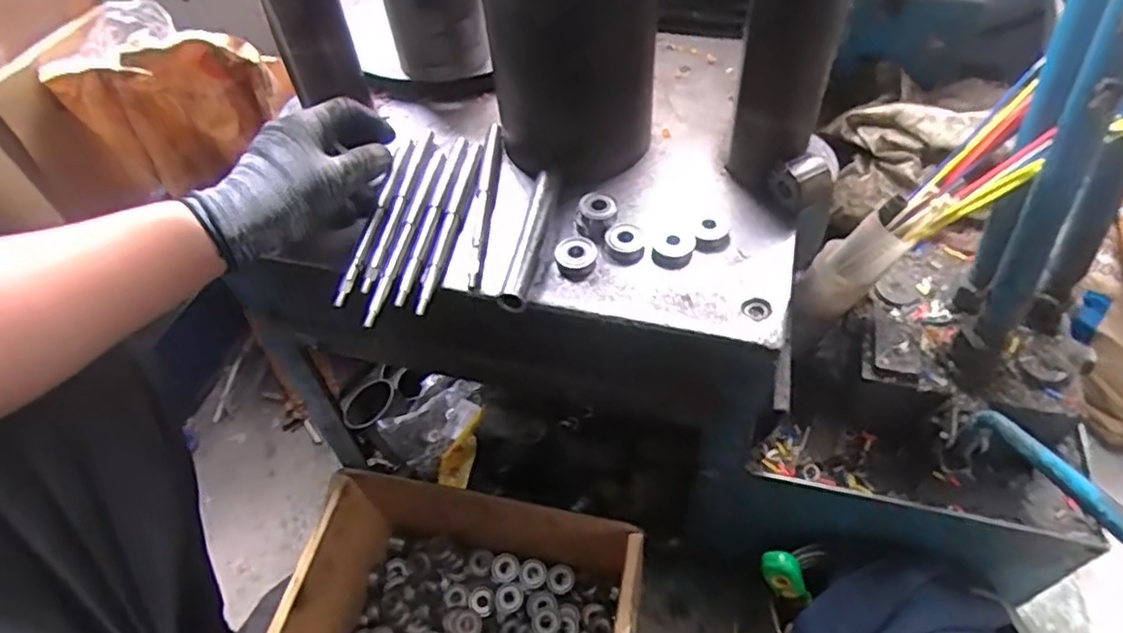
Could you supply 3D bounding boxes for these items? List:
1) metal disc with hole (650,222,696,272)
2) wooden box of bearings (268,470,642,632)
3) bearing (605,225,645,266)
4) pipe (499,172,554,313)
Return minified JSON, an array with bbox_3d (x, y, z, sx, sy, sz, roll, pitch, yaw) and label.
[{"bbox_3d":[0.084,-0.052,0.511,0.032,0.014,0.036,12,53,14],"label":"metal disc with hole"},{"bbox_3d":[-0.086,0.293,0.671,0.306,0.174,0.184,7,52,10],"label":"wooden box of bearings"},{"bbox_3d":[0.048,-0.054,0.516,0.028,0.013,0.028,-2,51,3],"label":"bearing"},{"bbox_3d":[-0.024,-0.060,0.513,0.017,0.020,0.123,6,52,9],"label":"pipe"}]

